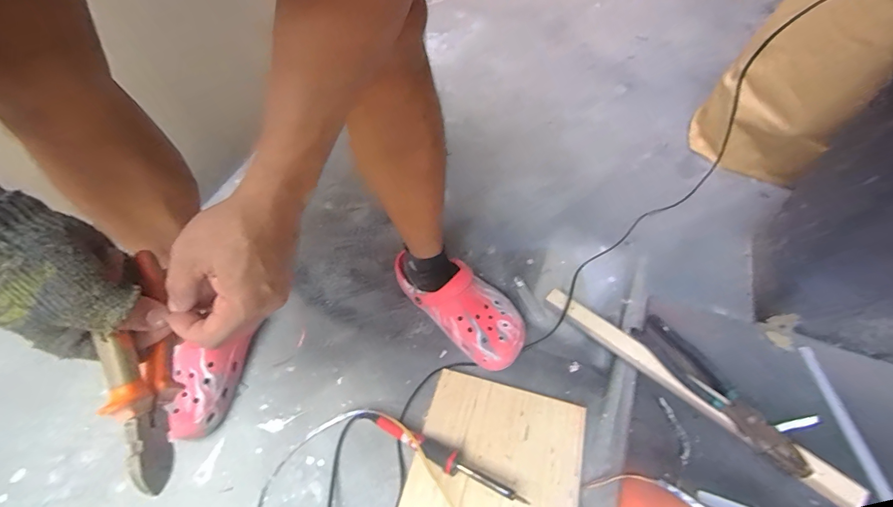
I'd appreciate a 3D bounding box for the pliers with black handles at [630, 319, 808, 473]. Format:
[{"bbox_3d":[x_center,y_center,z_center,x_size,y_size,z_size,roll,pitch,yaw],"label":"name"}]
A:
[{"bbox_3d":[0.357,0.185,0.534,0.052,0.028,0.233,-26,54,-16],"label":"pliers with black handles"}]

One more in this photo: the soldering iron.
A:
[{"bbox_3d":[-0.007,0.259,0.502,0.218,0.028,0.024,23,56,20],"label":"soldering iron"}]

